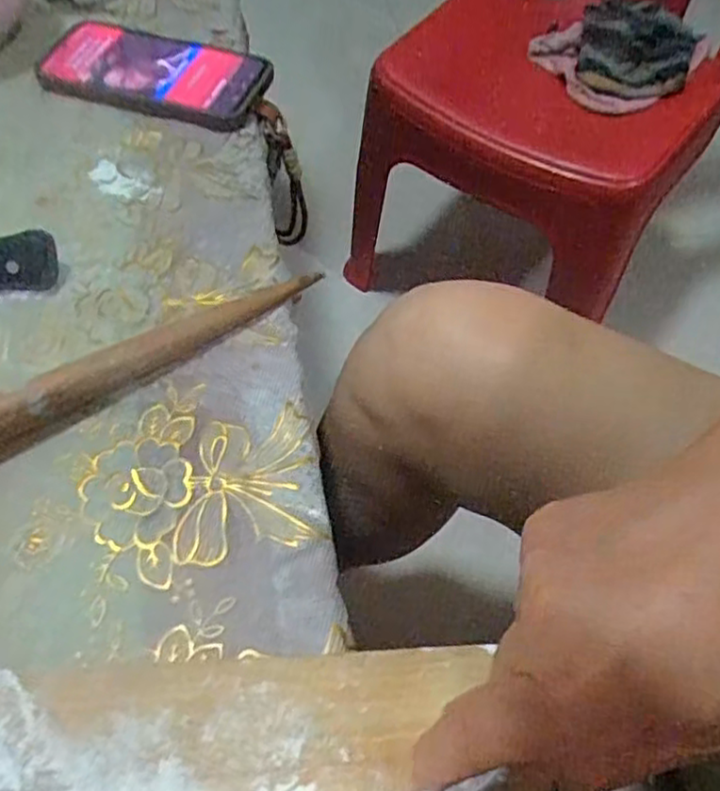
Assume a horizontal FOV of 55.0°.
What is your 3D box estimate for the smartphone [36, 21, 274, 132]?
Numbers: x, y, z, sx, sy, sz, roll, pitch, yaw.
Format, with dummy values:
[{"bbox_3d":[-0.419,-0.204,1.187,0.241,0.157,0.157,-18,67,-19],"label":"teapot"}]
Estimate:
[{"bbox_3d":[-0.154,-0.240,0.515,0.162,0.016,0.074,16,69,8],"label":"smartphone"}]

